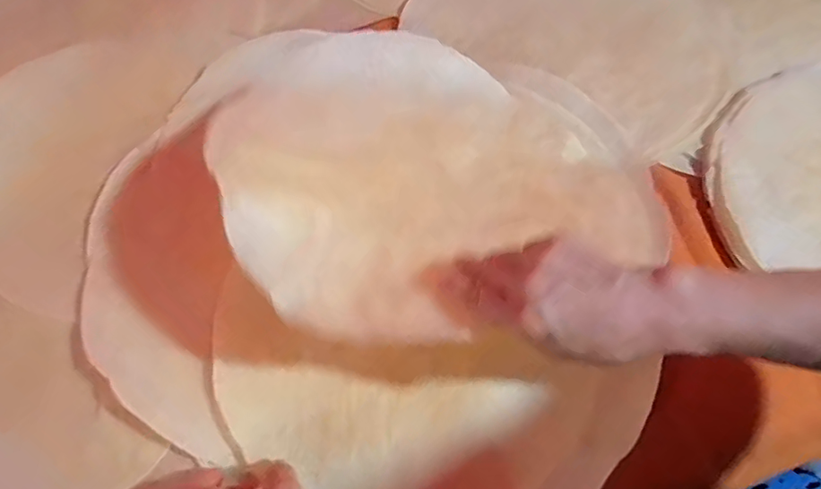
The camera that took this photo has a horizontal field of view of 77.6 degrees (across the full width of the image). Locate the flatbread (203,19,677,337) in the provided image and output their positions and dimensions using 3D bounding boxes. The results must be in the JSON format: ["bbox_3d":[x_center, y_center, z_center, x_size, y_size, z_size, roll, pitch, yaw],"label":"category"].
[{"bbox_3d":[0.026,-0.087,0.462,0.382,0.052,0.382,-15,61,-30],"label":"flatbread"}]

